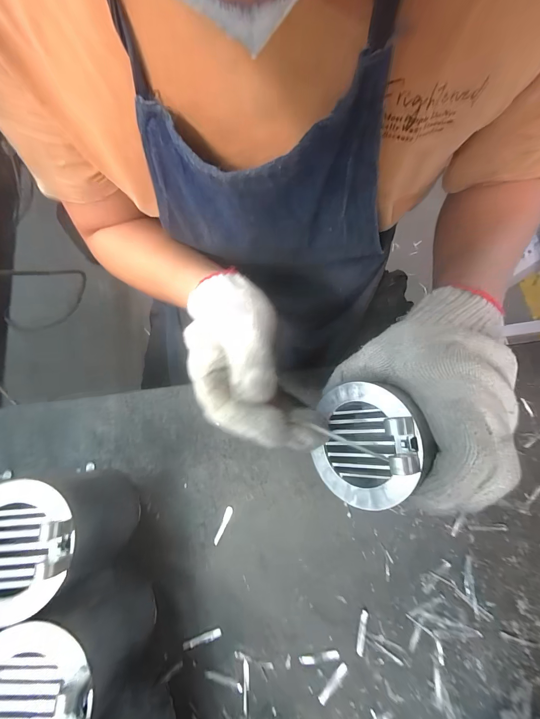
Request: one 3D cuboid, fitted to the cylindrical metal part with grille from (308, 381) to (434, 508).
[{"bbox_3d":[0.075,0.062,0.221,0.040,0.077,0.085,7,89,-41],"label":"cylindrical metal part with grille"}]

